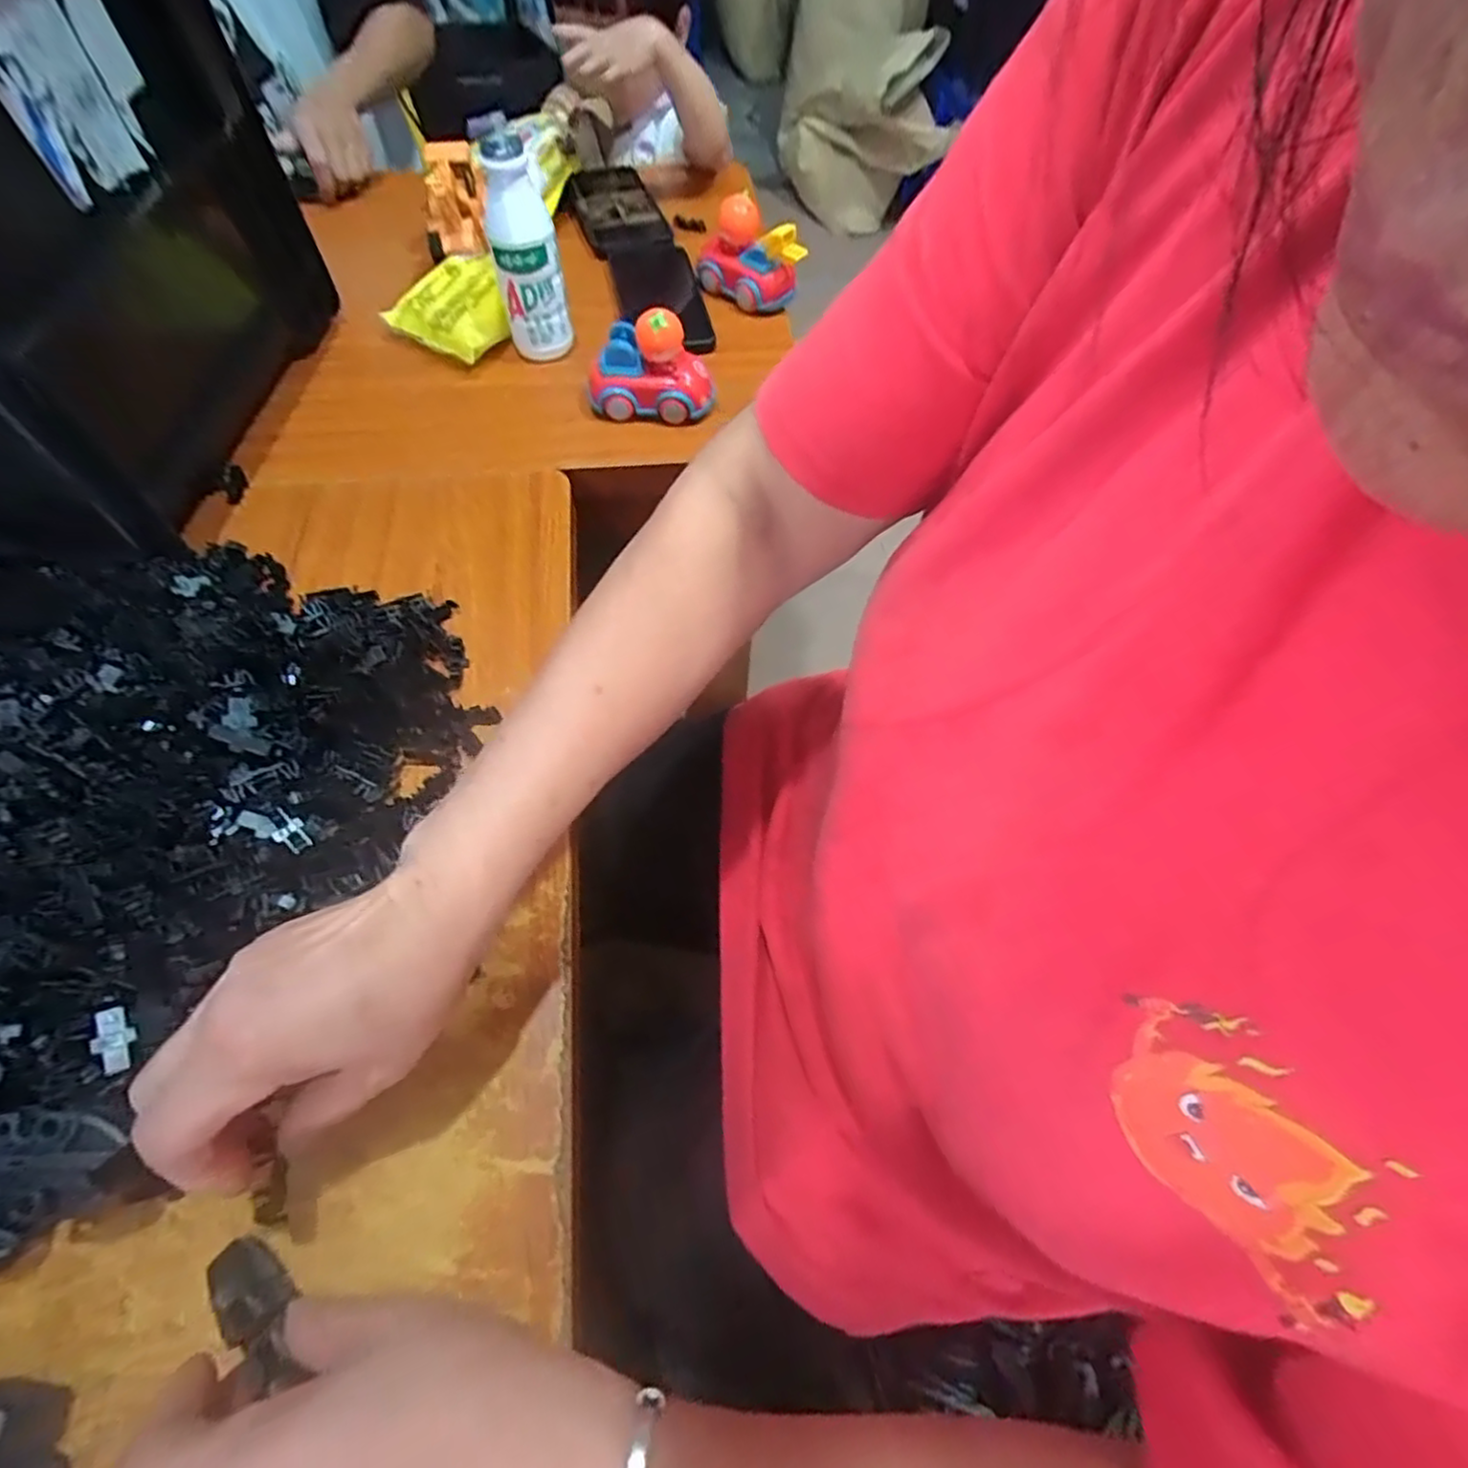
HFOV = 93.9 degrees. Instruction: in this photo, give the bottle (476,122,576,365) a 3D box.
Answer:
[{"bbox_3d":[-0.165,-0.381,0.541,0.050,0.144,0.059,-16,62,-10],"label":"bottle"}]

